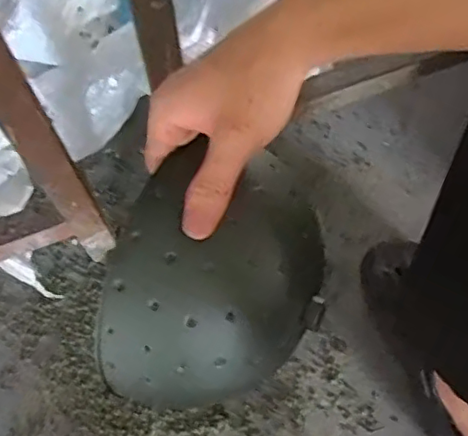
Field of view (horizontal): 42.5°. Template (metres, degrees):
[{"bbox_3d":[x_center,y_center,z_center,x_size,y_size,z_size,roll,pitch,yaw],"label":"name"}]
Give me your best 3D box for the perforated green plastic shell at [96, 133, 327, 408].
[{"bbox_3d":[-0.012,0.038,0.377,0.120,0.083,0.159,20,67,11],"label":"perforated green plastic shell"}]

